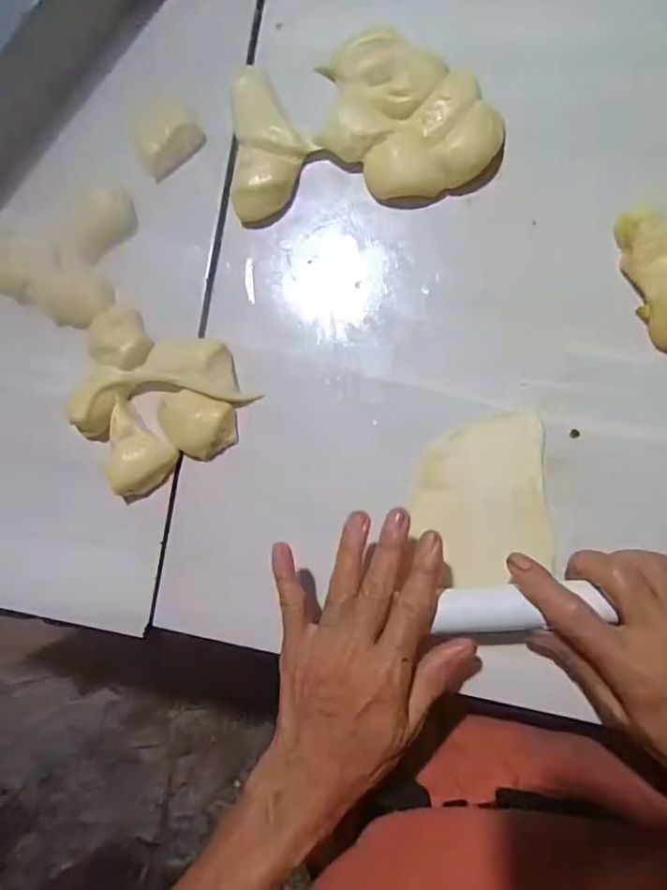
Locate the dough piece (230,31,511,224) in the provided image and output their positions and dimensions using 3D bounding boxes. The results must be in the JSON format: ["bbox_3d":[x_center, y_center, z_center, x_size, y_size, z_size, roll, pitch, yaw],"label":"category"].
[{"bbox_3d":[0.017,-0.229,0.373,0.182,0.024,0.114,-5,87,9],"label":"dough piece"}]

